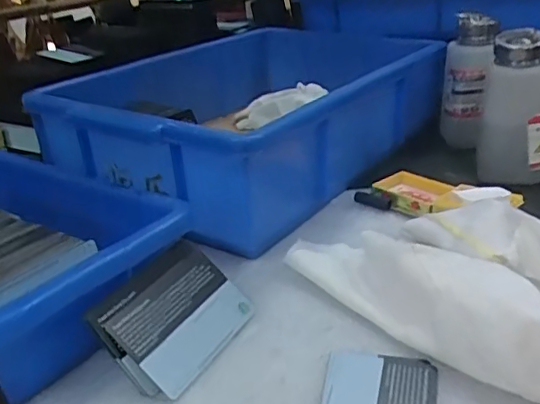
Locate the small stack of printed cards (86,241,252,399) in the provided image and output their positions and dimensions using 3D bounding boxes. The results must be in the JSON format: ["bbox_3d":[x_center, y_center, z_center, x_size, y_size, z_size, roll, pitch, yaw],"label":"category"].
[{"bbox_3d":[-0.053,0.064,0.325,0.064,0.008,0.088,47,40,3],"label":"small stack of printed cards"}]

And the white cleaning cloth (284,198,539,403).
[{"bbox_3d":[0.112,0.041,0.349,0.203,0.041,0.122,21,35,39],"label":"white cleaning cloth"}]

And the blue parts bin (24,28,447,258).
[{"bbox_3d":[-0.017,-0.084,0.557,0.250,0.101,0.346,17,33,35],"label":"blue parts bin"}]

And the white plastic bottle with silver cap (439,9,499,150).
[{"bbox_3d":[0.198,-0.119,0.569,0.046,0.122,0.045,4,27,14],"label":"white plastic bottle with silver cap"}]

